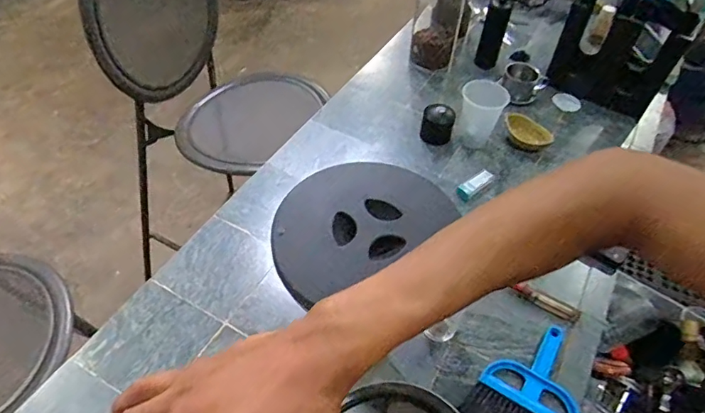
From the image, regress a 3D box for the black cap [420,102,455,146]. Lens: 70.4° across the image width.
[{"bbox_3d":[0.168,-0.164,0.988,0.059,0.068,0.055,2,50,-2],"label":"black cap"}]

